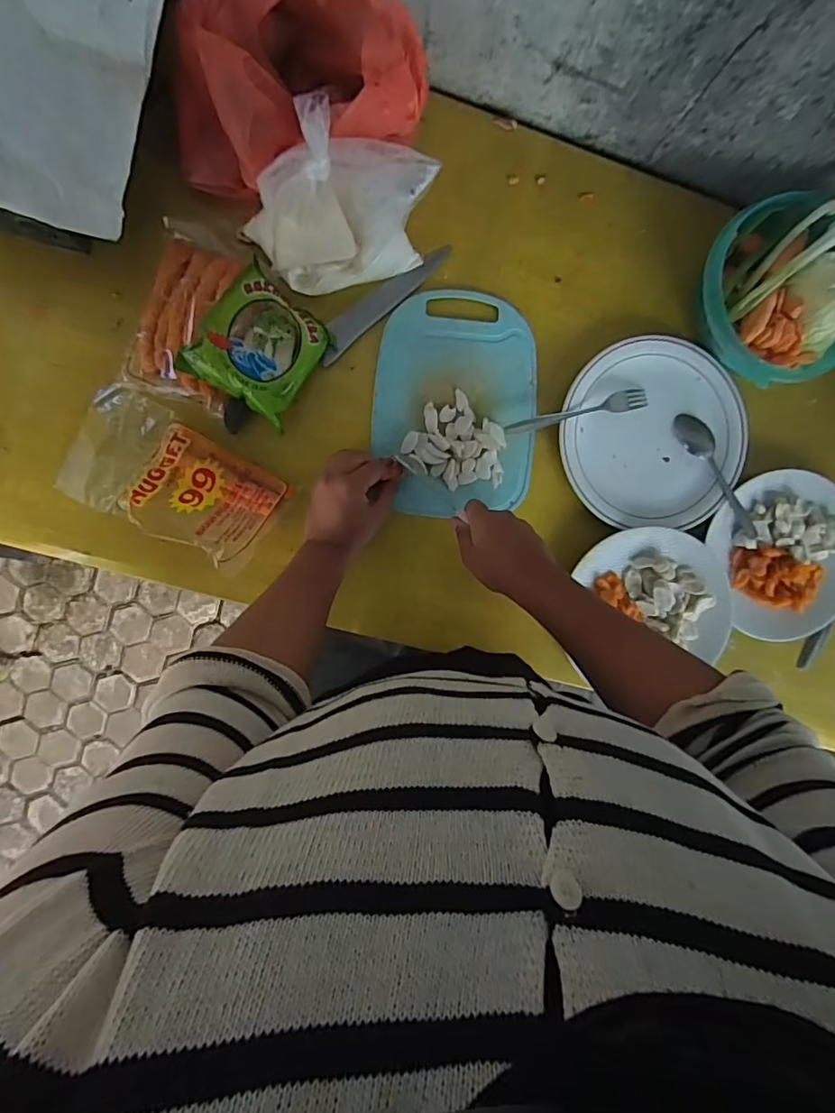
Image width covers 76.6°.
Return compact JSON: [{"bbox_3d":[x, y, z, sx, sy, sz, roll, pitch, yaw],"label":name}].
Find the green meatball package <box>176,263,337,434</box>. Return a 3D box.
[{"bbox_3d":[-0.161,-0.214,0.538,0.105,0.052,0.119,32,91,-7],"label":"green meatball package"}]

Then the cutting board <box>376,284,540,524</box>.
[{"bbox_3d":[0.044,-0.170,0.591,0.181,0.016,0.243,3,95,-6],"label":"cutting board"}]

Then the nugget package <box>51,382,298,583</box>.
[{"bbox_3d":[-0.258,-0.077,0.545,0.217,0.050,0.122,32,91,-7],"label":"nugget package"}]

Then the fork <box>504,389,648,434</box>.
[{"bbox_3d":[0.182,-0.163,0.596,0.167,0.009,0.021,-14,96,-4],"label":"fork"}]

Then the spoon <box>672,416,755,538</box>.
[{"bbox_3d":[0.355,-0.097,0.622,0.030,0.018,0.162,-36,97,-2],"label":"spoon"}]

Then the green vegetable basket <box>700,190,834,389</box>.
[{"bbox_3d":[0.404,-0.285,0.572,0.192,0.072,0.177,0,95,-5],"label":"green vegetable basket"}]

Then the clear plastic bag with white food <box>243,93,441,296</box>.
[{"bbox_3d":[-0.075,-0.338,0.507,0.168,0.118,0.111,-22,97,-3],"label":"clear plastic bag with white food"}]

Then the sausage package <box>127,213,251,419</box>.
[{"bbox_3d":[-0.232,-0.252,0.546,0.104,0.022,0.176,17,93,-7],"label":"sausage package"}]

